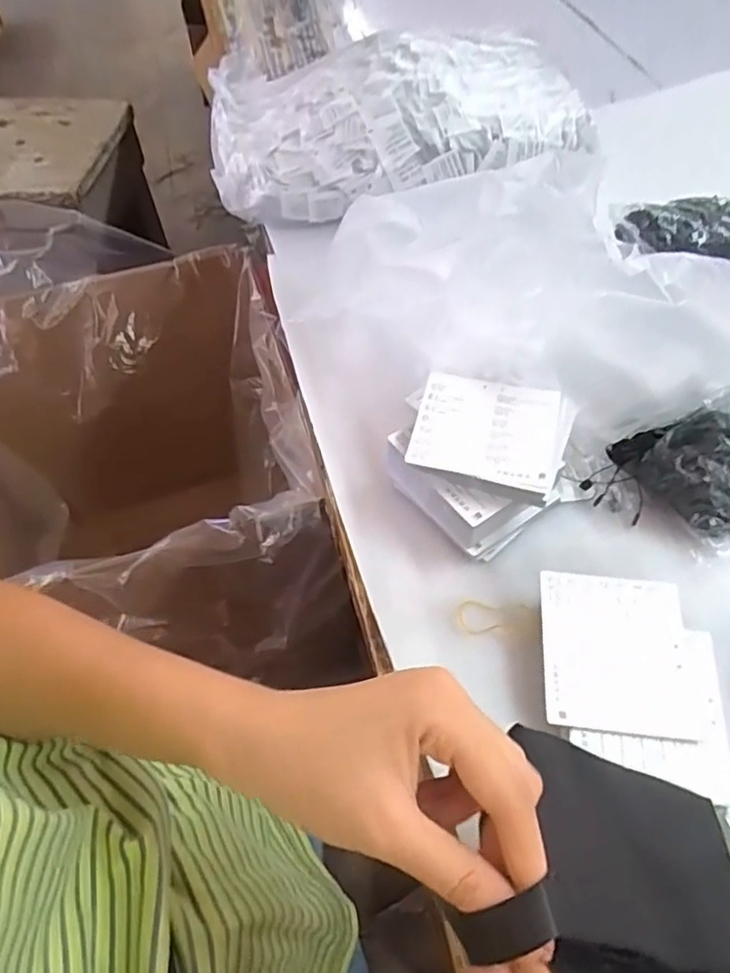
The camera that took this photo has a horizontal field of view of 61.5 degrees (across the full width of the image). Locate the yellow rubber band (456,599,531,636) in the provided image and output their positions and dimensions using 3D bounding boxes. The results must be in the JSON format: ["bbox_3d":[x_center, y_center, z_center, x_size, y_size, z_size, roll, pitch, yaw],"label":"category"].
[{"bbox_3d":[0.089,0.092,0.428,0.047,0.005,0.024,5,56,6],"label":"yellow rubber band"}]

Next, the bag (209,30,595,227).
[{"bbox_3d":[0.023,-0.416,0.700,0.421,0.097,0.256,-1,56,2],"label":"bag"}]

